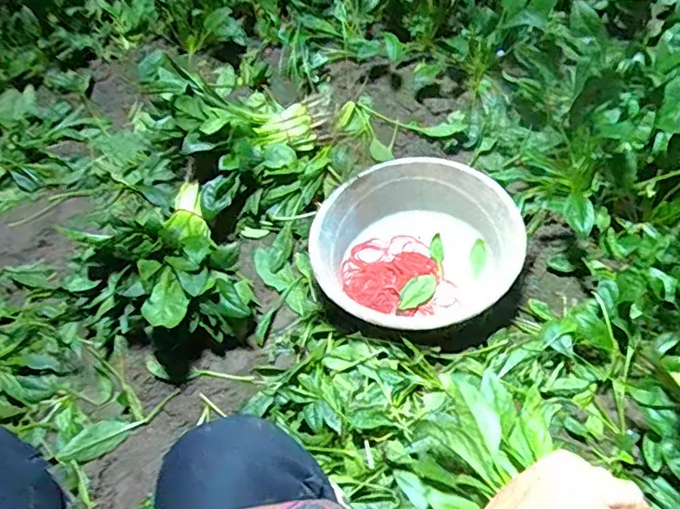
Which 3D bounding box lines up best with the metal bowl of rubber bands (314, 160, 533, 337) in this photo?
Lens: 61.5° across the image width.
[{"bbox_3d":[0.105,-0.009,0.838,0.286,0.111,0.263,-3,59,4],"label":"metal bowl of rubber bands"}]

